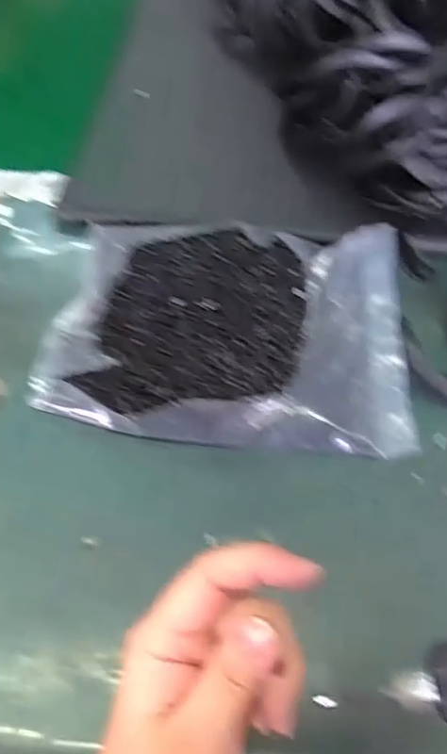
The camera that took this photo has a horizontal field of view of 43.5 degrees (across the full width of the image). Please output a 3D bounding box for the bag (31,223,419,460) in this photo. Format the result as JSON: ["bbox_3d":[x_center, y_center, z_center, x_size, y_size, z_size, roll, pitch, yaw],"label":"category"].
[{"bbox_3d":[0.004,-0.046,0.489,0.296,0.038,0.217,5,57,3],"label":"bag"}]

